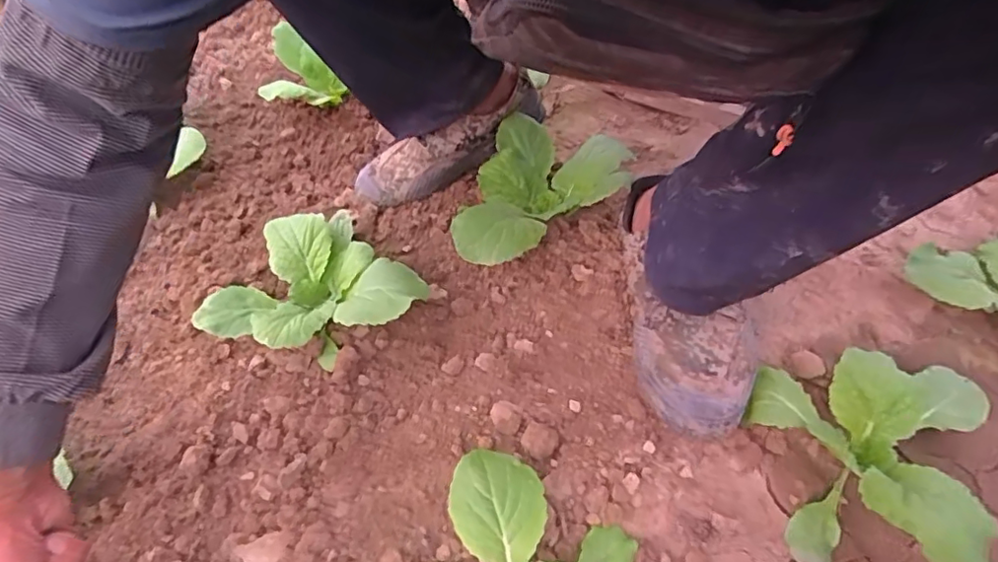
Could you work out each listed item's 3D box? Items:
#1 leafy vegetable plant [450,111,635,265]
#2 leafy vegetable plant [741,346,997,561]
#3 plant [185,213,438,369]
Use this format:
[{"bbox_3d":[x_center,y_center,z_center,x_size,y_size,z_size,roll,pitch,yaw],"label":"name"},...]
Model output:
[{"bbox_3d":[0.049,-0.089,0.660,0.183,0.076,0.227,12,52,15],"label":"leafy vegetable plant"},{"bbox_3d":[0.290,0.130,0.471,0.167,0.076,0.197,21,53,21],"label":"leafy vegetable plant"},{"bbox_3d":[-0.202,0.014,0.602,0.194,0.069,0.216,-30,53,-21],"label":"plant"}]

